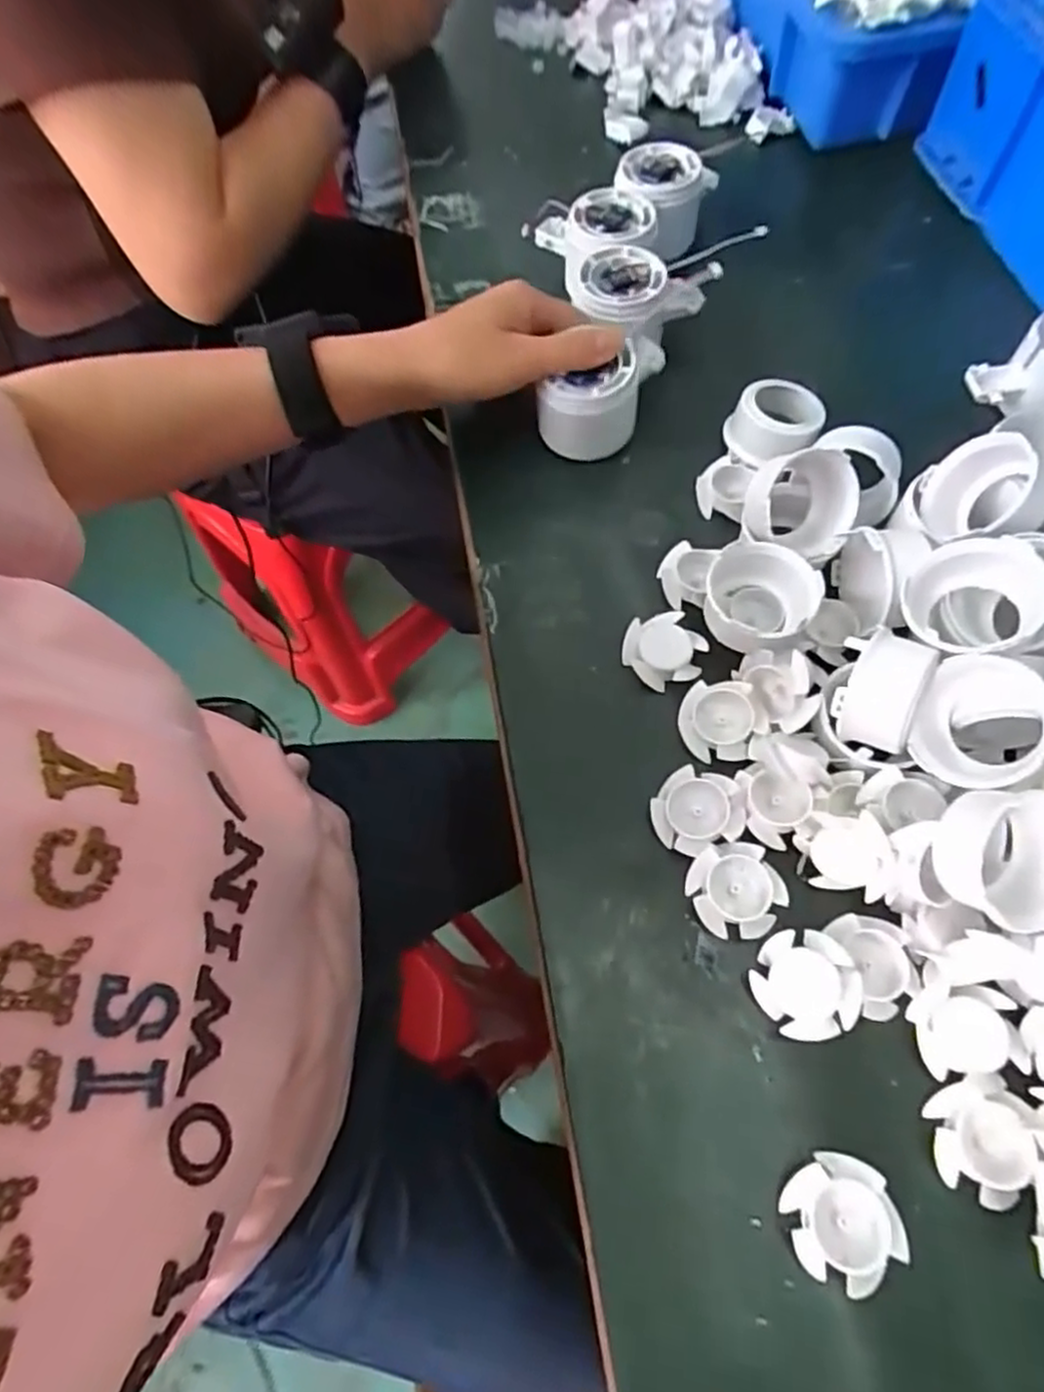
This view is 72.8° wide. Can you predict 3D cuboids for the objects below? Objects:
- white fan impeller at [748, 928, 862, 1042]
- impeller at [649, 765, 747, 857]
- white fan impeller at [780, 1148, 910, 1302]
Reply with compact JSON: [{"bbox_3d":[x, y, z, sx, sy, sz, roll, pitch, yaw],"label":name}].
[{"bbox_3d":[0.117,0.119,0.294,0.041,0.014,0.041,-7,71,23],"label":"white fan impeller"},{"bbox_3d":[0.081,0.055,0.329,0.039,0.020,0.037,-1,65,3],"label":"impeller"},{"bbox_3d":[0.118,0.194,0.262,0.038,0.014,0.039,0,63,0],"label":"white fan impeller"}]

